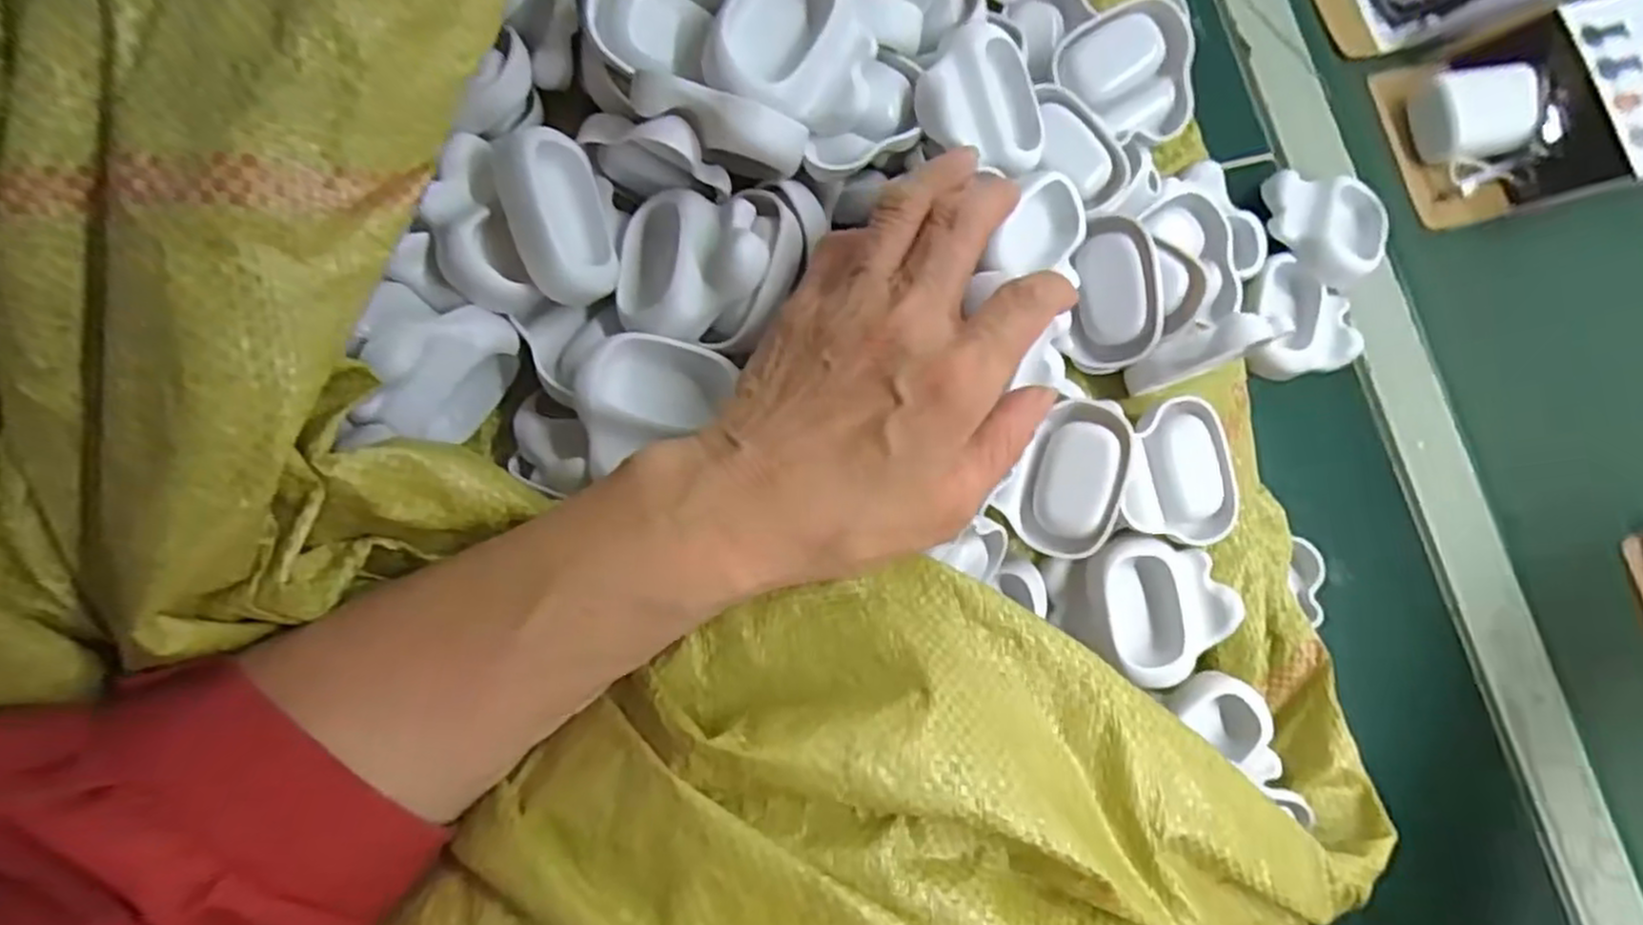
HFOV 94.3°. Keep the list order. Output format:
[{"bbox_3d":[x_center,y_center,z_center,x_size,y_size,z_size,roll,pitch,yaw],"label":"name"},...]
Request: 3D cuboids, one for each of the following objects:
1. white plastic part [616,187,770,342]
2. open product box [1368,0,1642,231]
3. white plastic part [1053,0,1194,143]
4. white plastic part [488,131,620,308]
[{"bbox_3d":[-0.049,-0.075,0.285,0.055,0.029,0.056,8,82,-2],"label":"white plastic part"},{"bbox_3d":[0.433,-0.200,0.404,0.241,0.042,0.104,-17,83,-5],"label":"open product box"},{"bbox_3d":[0.139,-0.179,0.355,0.059,0.020,0.060,-5,98,1],"label":"white plastic part"},{"bbox_3d":[-0.095,-0.089,0.279,0.014,0.038,0.060,-7,104,32],"label":"white plastic part"}]

